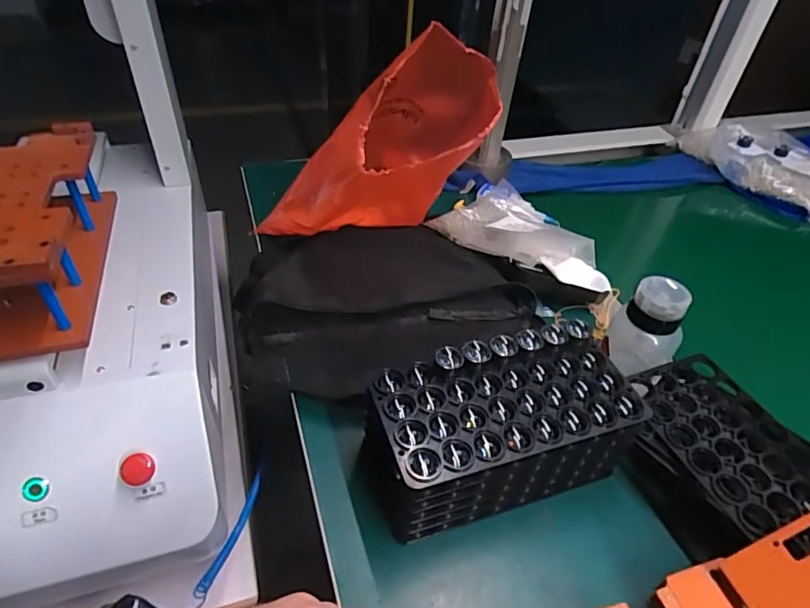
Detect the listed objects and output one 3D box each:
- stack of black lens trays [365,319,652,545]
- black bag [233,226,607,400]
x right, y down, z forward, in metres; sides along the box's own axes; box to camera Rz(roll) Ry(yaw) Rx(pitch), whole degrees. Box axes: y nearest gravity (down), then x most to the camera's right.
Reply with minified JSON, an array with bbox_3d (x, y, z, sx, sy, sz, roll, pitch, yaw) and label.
[{"bbox_3d":[0.072,0.097,0.407,0.203,0.101,0.097,-10,43,-14],"label":"stack of black lens trays"},{"bbox_3d":[0.003,-0.020,0.578,0.366,0.071,0.229,-11,44,-16],"label":"black bag"}]

